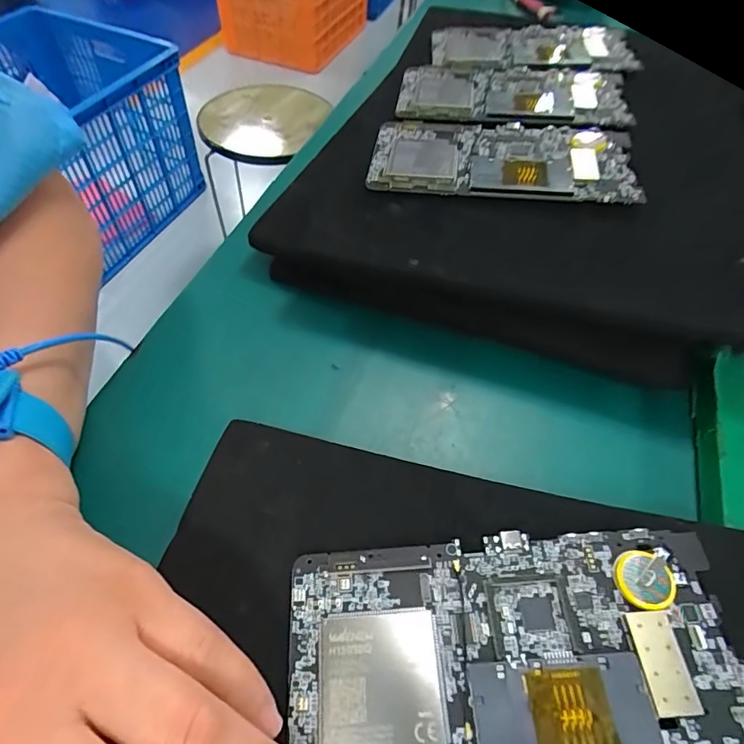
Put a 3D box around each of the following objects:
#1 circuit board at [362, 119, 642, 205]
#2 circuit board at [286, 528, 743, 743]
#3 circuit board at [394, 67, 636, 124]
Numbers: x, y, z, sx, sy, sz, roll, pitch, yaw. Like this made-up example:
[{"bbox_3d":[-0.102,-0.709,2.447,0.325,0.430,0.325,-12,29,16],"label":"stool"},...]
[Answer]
[{"bbox_3d":[0.075,-0.129,0.281,0.149,0.013,0.068,8,53,8],"label":"circuit board"},{"bbox_3d":[0.048,0.097,0.162,0.151,0.008,0.074,-1,56,-6],"label":"circuit board"},{"bbox_3d":[0.094,-0.194,0.322,0.150,0.014,0.079,8,56,1],"label":"circuit board"}]

